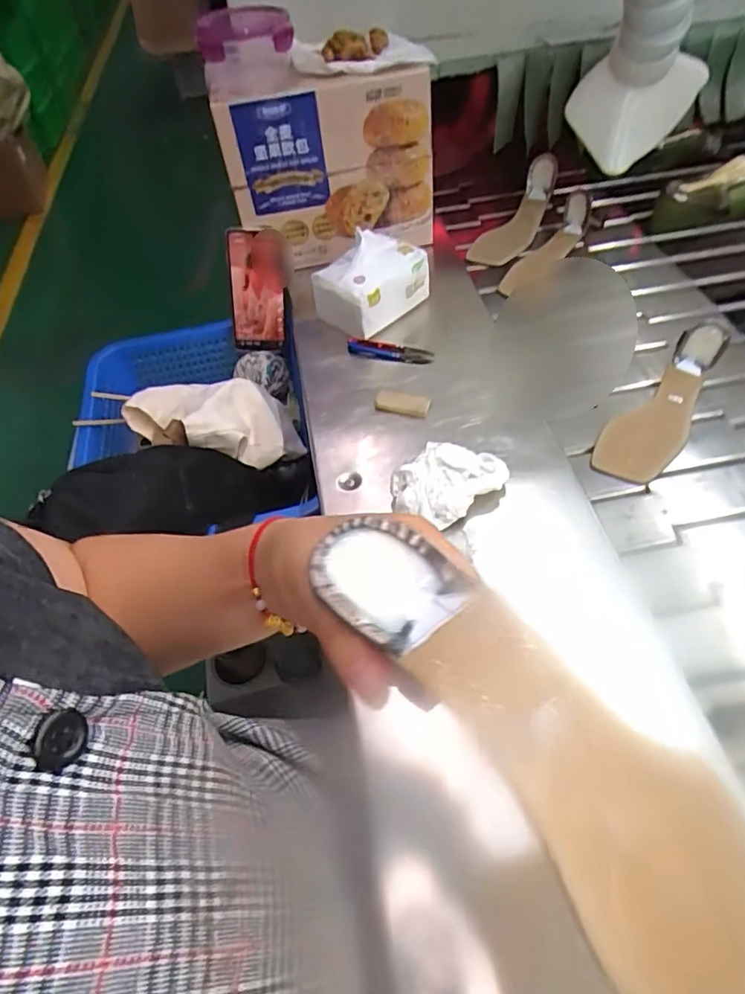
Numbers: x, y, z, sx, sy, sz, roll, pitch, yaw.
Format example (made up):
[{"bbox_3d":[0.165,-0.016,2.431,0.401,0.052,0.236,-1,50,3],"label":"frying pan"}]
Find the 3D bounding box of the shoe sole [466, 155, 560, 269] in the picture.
[{"bbox_3d":[0.232,-0.469,0.929,0.074,0.081,0.250,19,57,20],"label":"shoe sole"}]

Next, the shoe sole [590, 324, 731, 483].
[{"bbox_3d":[0.324,-0.108,0.632,0.072,0.062,0.213,31,61,27],"label":"shoe sole"}]

